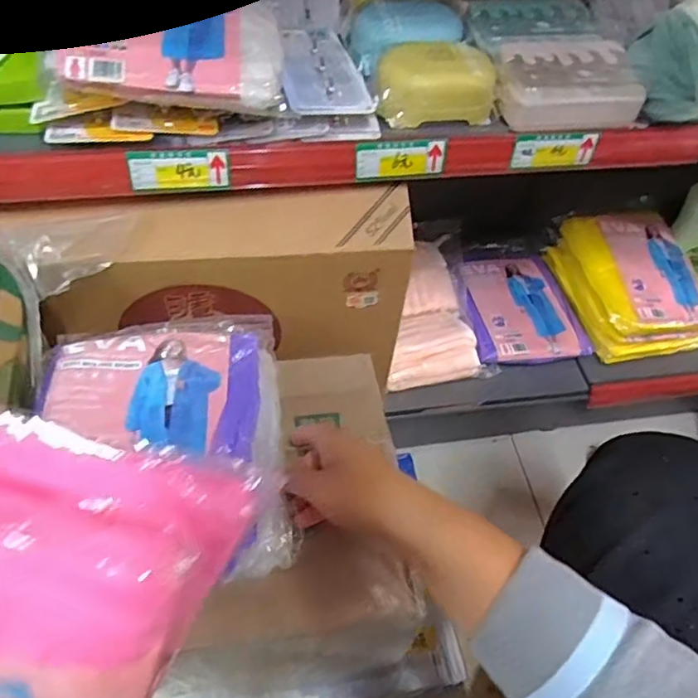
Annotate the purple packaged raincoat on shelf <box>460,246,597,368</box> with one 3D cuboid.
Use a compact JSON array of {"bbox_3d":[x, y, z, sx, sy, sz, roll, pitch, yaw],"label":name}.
[{"bbox_3d":[0.262,-0.081,0.965,0.174,0.032,0.251,-8,54,-10],"label":"purple packaged raincoat on shelf"}]

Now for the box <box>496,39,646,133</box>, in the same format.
[{"bbox_3d":[0.214,-0.270,0.608,0.132,0.046,0.093,-5,54,-8],"label":"box"}]

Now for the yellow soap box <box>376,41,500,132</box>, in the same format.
[{"bbox_3d":[0.085,-0.261,0.595,0.116,0.043,0.082,-5,54,-9],"label":"yellow soap box"}]

